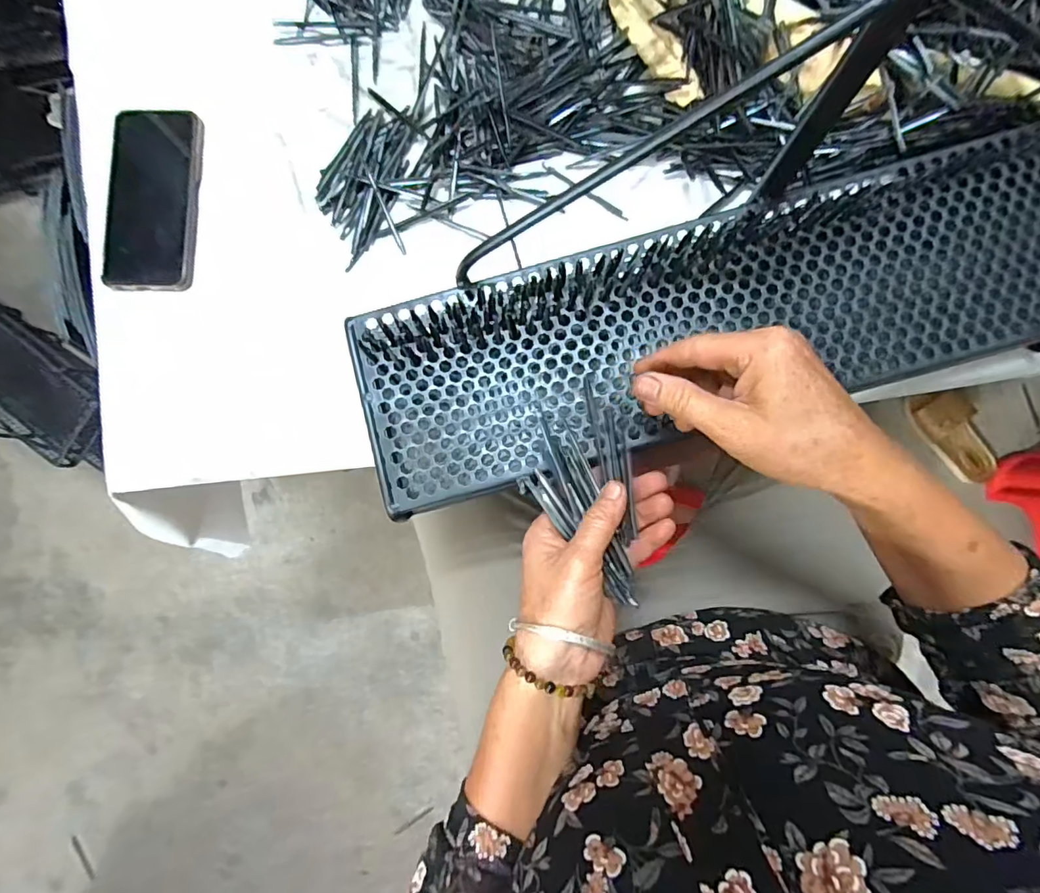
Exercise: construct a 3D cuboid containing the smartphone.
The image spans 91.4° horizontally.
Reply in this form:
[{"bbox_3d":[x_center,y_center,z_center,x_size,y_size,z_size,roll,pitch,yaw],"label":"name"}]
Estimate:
[{"bbox_3d":[-0.325,-0.220,0.452,0.076,0.007,0.162,1,85,-4],"label":"smartphone"}]

